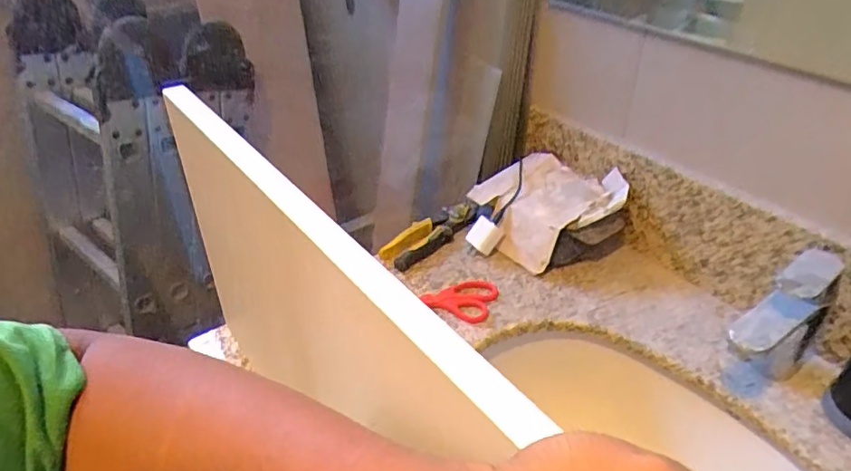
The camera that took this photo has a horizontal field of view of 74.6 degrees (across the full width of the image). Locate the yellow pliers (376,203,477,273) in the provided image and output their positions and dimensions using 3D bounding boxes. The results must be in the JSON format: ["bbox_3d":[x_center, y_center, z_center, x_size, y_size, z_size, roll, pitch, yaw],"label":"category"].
[{"bbox_3d":[0.008,-0.002,0.860,0.159,0.034,0.063,-31,43,-9],"label":"yellow pliers"}]

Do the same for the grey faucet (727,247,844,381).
[{"bbox_3d":[0.356,0.103,0.575,0.141,0.173,0.043,-27,44,-30],"label":"grey faucet"}]

